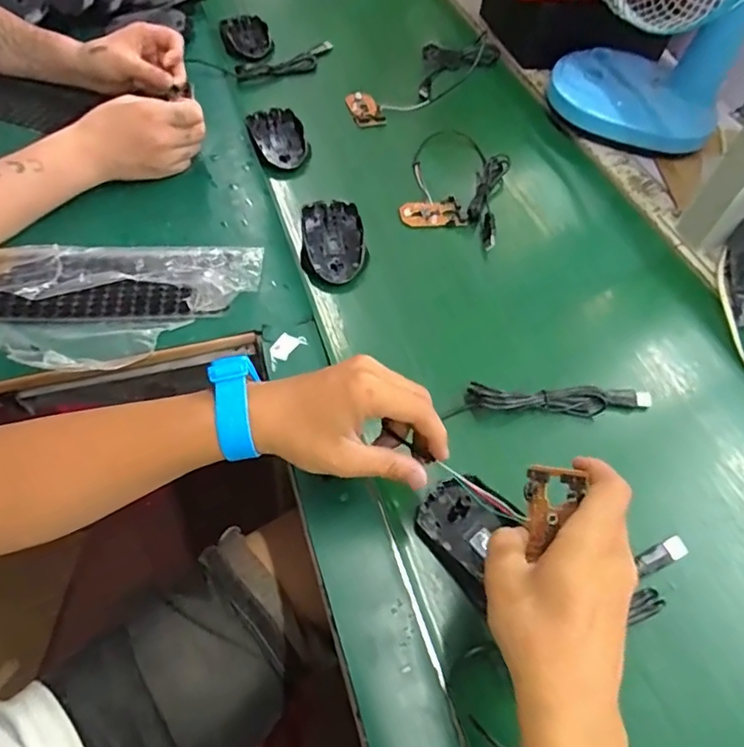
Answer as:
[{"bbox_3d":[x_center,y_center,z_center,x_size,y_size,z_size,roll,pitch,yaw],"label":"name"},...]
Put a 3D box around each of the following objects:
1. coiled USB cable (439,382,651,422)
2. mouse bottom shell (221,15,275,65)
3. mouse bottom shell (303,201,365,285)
[{"bbox_3d":[0.149,0.023,0.467,0.172,0.019,0.022,0,53,-5],"label":"coiled USB cable"},{"bbox_3d":[-0.179,-0.480,0.803,0.067,0.017,0.118,-10,53,-14],"label":"mouse bottom shell"},{"bbox_3d":[-0.039,-0.137,0.566,0.058,0.014,0.113,-2,54,-7],"label":"mouse bottom shell"}]

